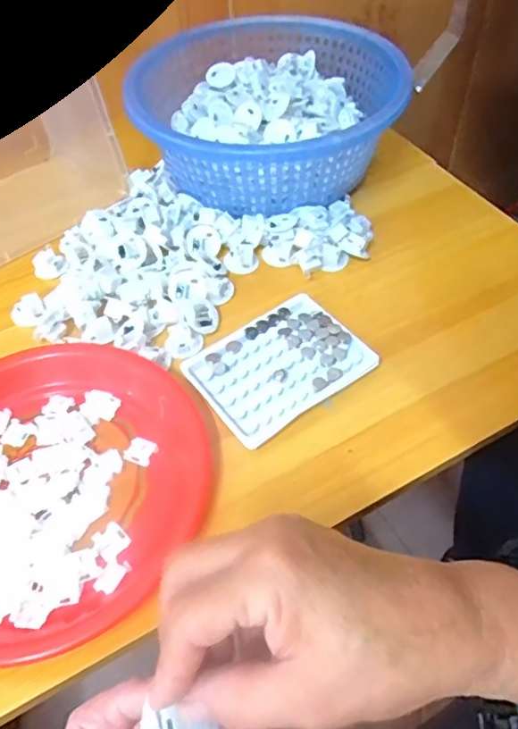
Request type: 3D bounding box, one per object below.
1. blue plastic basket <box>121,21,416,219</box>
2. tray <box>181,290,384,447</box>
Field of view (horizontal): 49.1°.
[{"bbox_3d":[0.015,-0.252,0.583,0.250,0.095,0.245,-1,52,2],"label":"blue plastic basket"},{"bbox_3d":[0.015,-0.002,0.453,0.128,0.009,0.096,-32,57,-20],"label":"tray"}]

